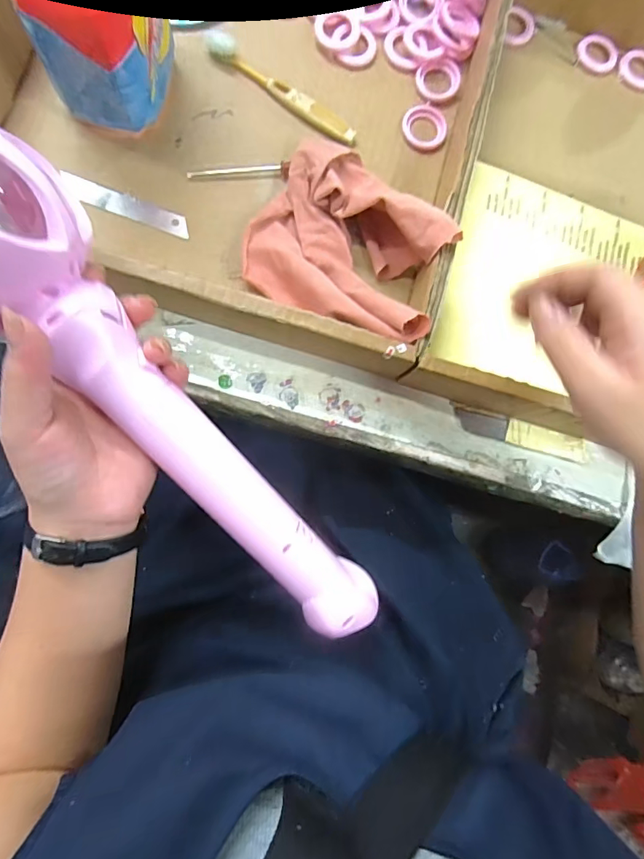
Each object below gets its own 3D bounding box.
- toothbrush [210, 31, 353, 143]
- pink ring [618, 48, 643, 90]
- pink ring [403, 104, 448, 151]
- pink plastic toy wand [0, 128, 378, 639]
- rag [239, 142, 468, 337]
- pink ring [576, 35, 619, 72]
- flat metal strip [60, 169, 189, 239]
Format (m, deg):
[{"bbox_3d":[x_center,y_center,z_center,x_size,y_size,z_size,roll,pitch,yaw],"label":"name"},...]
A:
[{"bbox_3d":[-0.032,-0.270,0.382,0.135,0.009,0.017,34,82,-2],"label":"toothbrush"},{"bbox_3d":[0.286,-0.325,0.430,0.037,0.006,0.037,1,85,-7],"label":"pink ring"},{"bbox_3d":[0.086,-0.252,0.397,0.037,0.005,0.040,1,85,-7],"label":"pink ring"},{"bbox_3d":[-0.085,-0.004,0.254,0.076,0.061,0.347,-40,115,-7],"label":"pink plastic toy wand"},{"bbox_3d":[0.022,-0.143,0.351,0.136,0.061,0.135,22,83,-4],"label":"rag"},{"bbox_3d":[0.247,-0.337,0.428,0.037,0.005,0.031,33,82,-3],"label":"pink ring"},{"bbox_3d":[-0.146,-0.168,0.360,0.092,0.007,0.019,16,74,-9],"label":"flat metal strip"}]

